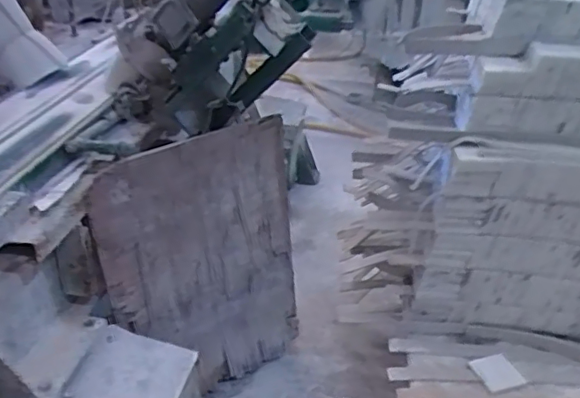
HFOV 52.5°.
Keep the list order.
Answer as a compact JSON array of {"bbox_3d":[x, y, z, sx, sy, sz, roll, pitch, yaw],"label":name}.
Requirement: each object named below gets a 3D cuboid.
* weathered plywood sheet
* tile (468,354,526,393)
[{"bbox_3d":[-0.206,0.189,1.546,0.521,0.701,0.027,-21,29,-30],"label":"weathered plywood sheet"},{"bbox_3d":[0.500,0.419,1.422,0.096,0.005,0.100,-11,33,-19],"label":"tile"}]

